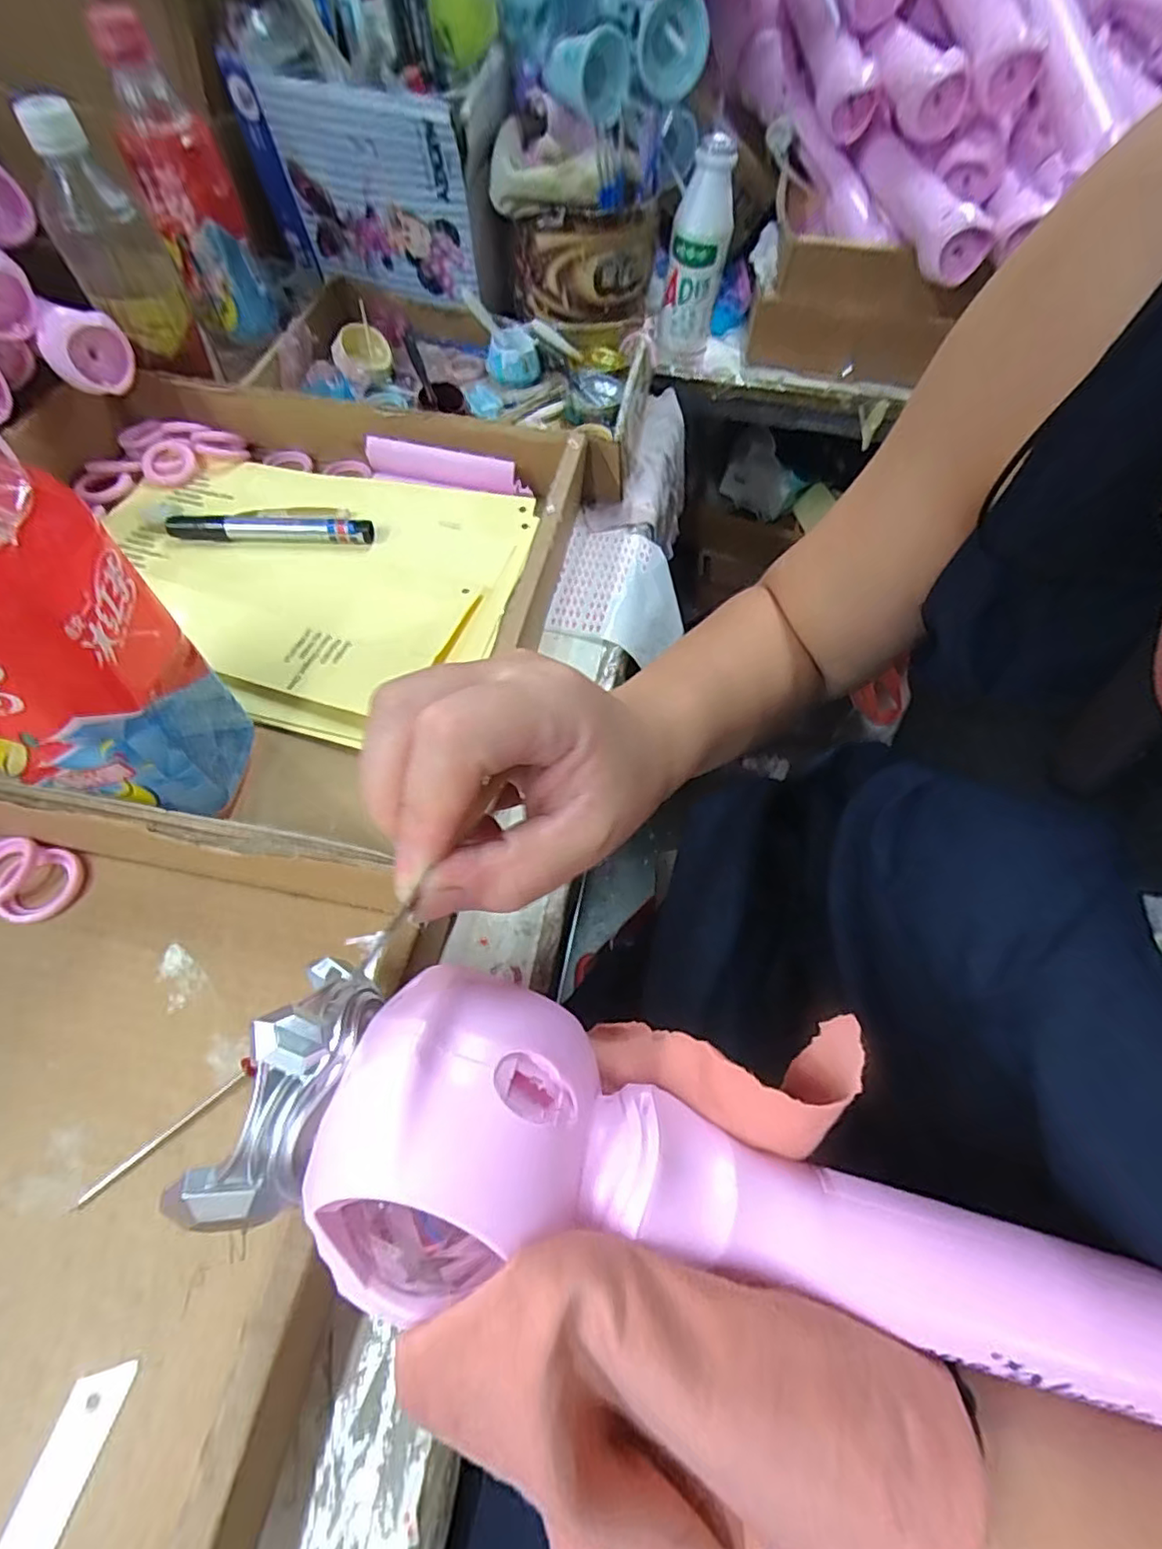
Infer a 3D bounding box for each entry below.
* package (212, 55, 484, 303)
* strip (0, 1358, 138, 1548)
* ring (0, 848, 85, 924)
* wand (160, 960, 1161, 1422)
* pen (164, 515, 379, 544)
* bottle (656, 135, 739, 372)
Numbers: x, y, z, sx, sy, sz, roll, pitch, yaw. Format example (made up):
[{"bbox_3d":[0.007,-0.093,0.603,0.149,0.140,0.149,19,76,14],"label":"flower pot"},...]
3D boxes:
[{"bbox_3d":[-0.169,-0.449,0.482,0.155,0.135,0.023,9,78,2],"label":"package"},{"bbox_3d":[-0.177,0.249,0.194,0.019,0.004,0.100,14,60,4],"label":"strip"},{"bbox_3d":[-0.262,0.053,0.302,0.034,0.007,0.034,-22,64,-16],"label":"ring"},{"bbox_3d":[0.067,0.129,0.171,0.330,0.050,0.074,19,61,-4],"label":"wand"},{"bbox_3d":[-0.213,-0.169,0.427,0.135,0.014,0.015,1,60,-4],"label":"pen"},{"bbox_3d":[0.103,-0.456,0.549,0.049,0.146,0.048,13,59,3],"label":"bottle"}]

